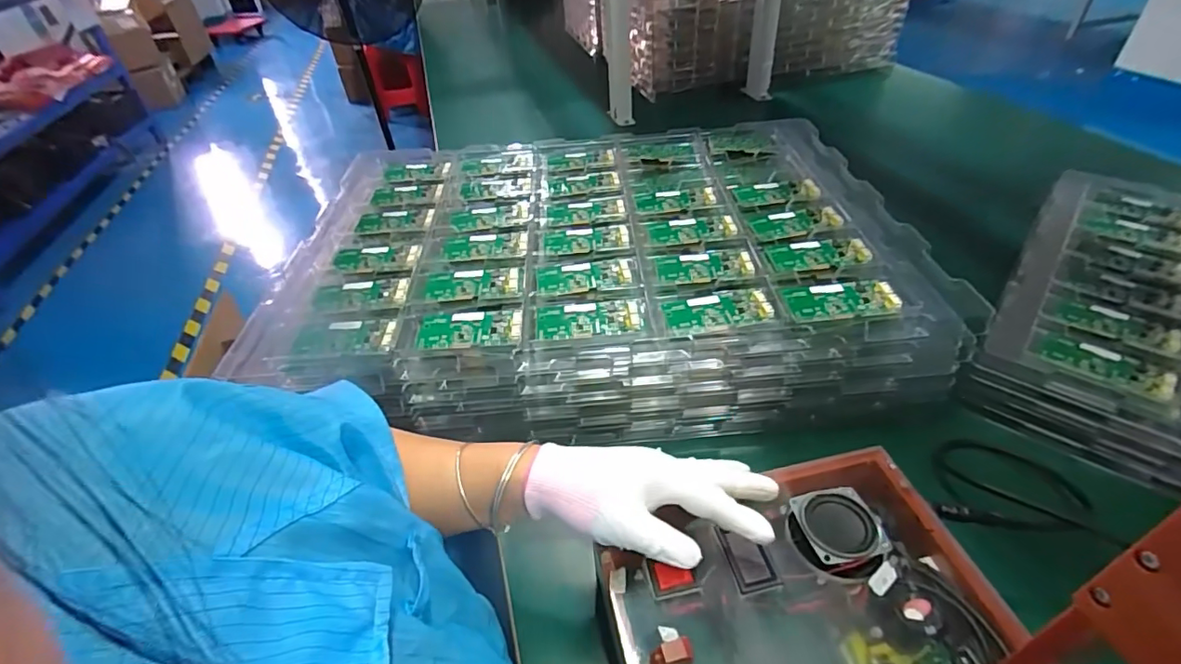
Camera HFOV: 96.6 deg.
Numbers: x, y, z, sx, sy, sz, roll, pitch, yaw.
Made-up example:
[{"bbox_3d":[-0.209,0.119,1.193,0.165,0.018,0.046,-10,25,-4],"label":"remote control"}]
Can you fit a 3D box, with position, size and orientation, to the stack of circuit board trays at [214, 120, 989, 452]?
[{"bbox_3d":[0.003,-0.098,0.641,0.651,0.119,0.458,-4,41,1],"label":"stack of circuit board trays"}]

